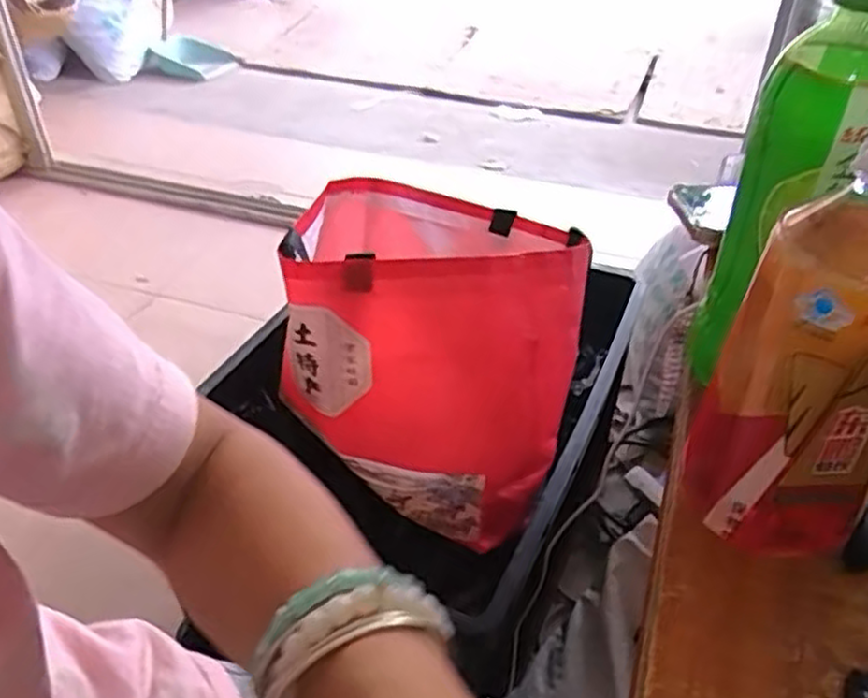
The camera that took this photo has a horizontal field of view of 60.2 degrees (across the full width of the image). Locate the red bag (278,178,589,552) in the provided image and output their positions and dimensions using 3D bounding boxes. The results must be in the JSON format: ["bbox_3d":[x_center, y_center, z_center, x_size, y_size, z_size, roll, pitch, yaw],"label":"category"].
[{"bbox_3d":[0.008,-0.024,0.763,0.272,0.234,0.311,2,38,1],"label":"red bag"}]

